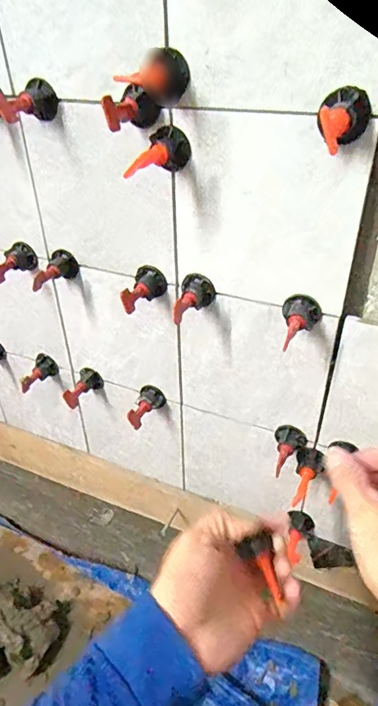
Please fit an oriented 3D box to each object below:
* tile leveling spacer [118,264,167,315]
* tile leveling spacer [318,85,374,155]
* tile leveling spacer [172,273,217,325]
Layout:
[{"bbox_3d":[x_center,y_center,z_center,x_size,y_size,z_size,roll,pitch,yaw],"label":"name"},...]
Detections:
[{"bbox_3d":[-0.041,-0.058,0.428,0.028,0.029,0.047,10,38,15],"label":"tile leveling spacer"},{"bbox_3d":[0.096,-0.144,0.289,0.032,0.031,0.042,10,38,15],"label":"tile leveling spacer"},{"bbox_3d":[0.005,-0.048,0.414,0.033,0.029,0.037,7,37,11],"label":"tile leveling spacer"}]

